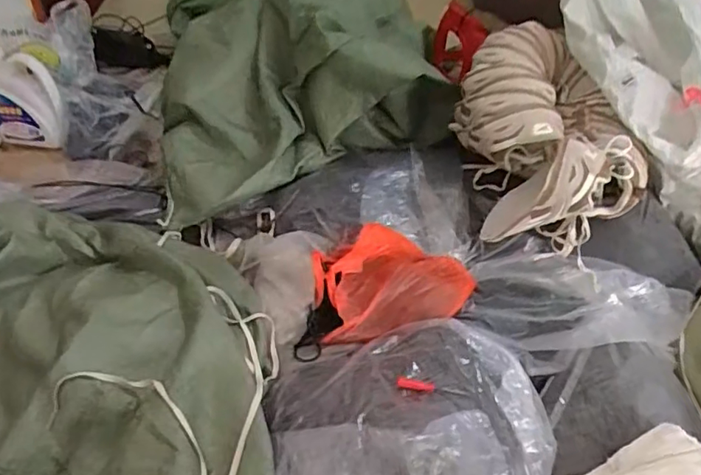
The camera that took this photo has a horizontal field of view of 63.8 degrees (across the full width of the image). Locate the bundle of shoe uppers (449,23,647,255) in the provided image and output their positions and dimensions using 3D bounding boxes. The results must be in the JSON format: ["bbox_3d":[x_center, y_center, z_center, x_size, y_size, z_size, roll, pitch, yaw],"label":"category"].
[{"bbox_3d":[0.345,-0.193,1.036,0.282,0.213,0.471,4,41,3],"label":"bundle of shoe uppers"}]

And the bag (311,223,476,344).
[{"bbox_3d":[0.076,0.071,0.922,0.269,0.074,0.197,-7,42,-10],"label":"bag"}]

